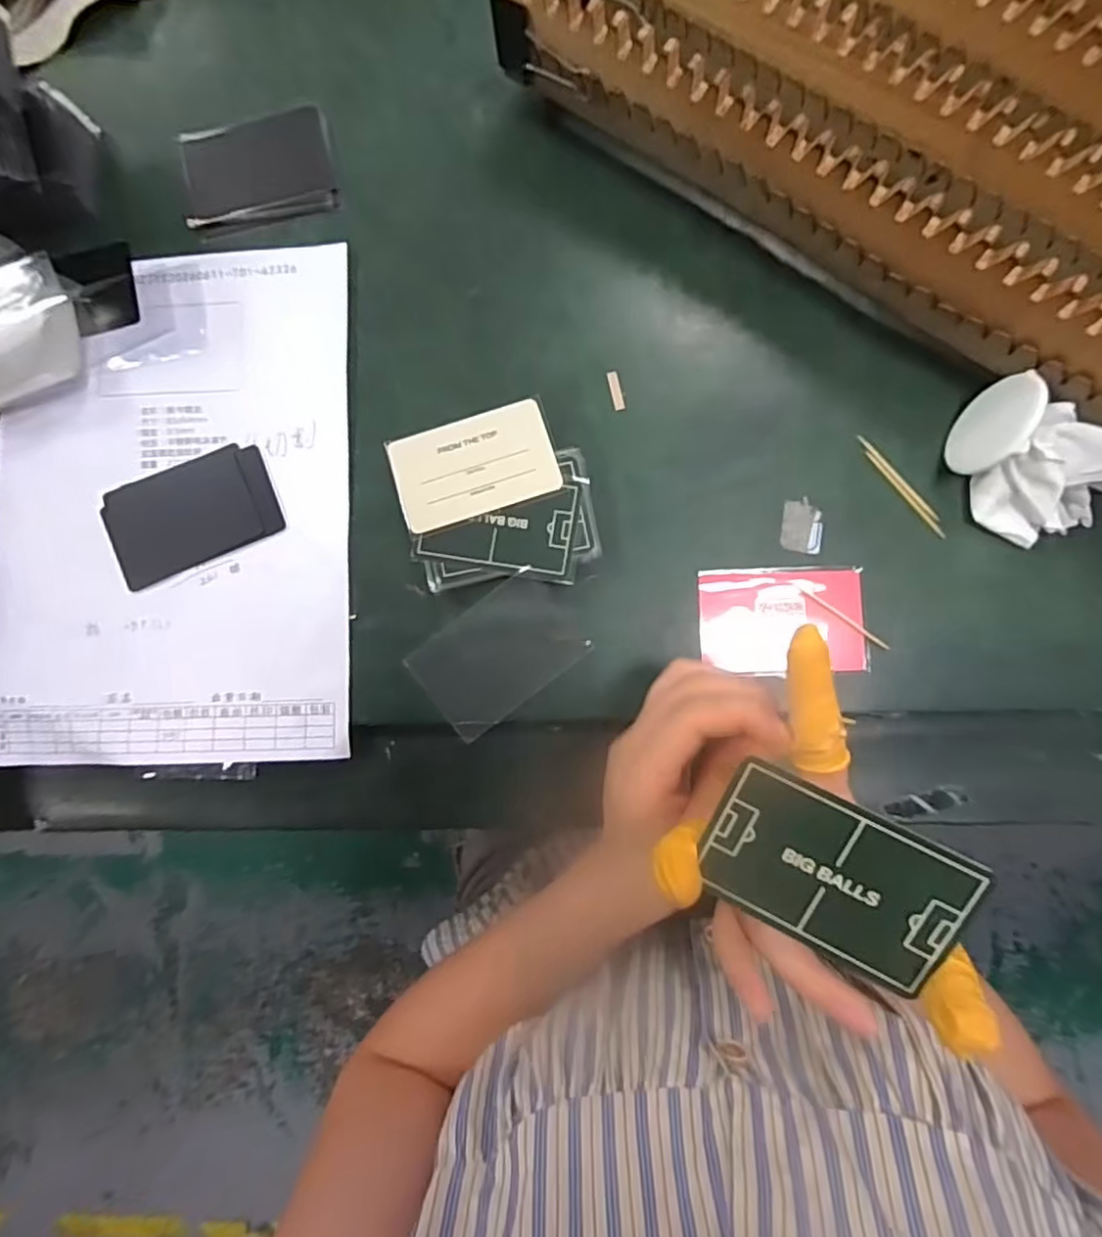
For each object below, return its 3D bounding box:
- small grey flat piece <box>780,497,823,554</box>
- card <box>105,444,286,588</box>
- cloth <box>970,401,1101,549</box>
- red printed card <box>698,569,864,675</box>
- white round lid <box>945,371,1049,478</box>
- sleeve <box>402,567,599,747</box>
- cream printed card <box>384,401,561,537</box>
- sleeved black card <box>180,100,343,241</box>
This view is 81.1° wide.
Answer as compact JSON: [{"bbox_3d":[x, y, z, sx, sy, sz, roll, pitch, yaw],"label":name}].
[{"bbox_3d":[0.138,-0.051,0.351,0.022,0.004,0.029,7,85,3],"label":"small grey flat piece"},{"bbox_3d":[-0.204,-0.060,0.367,0.097,0.007,0.060,-23,85,0],"label":"card"},{"bbox_3d":[0.260,-0.068,0.331,0.062,0.034,0.060,36,87,5],"label":"cloth"},{"bbox_3d":[0.125,0.001,0.347,0.087,0.004,0.056,-1,85,2],"label":"red printed card"},{"bbox_3d":[0.226,-0.099,0.327,0.005,0.050,0.051,23,89,-12],"label":"white round lid"},{"bbox_3d":[-0.028,0.020,0.347,0.085,0.005,0.056,-38,98,3],"label":"sleeve"},{"bbox_3d":[-0.041,-0.082,0.344,0.083,0.004,0.053,-17,82,-3],"label":"cream printed card"},{"bbox_3d":[-0.176,-0.269,0.388,0.090,0.007,0.069,-14,85,1],"label":"sleeved black card"}]

